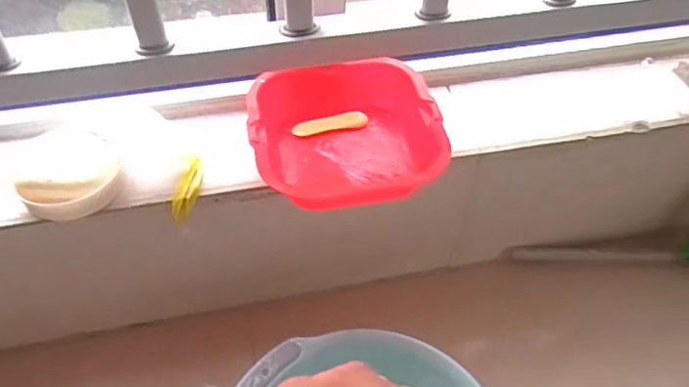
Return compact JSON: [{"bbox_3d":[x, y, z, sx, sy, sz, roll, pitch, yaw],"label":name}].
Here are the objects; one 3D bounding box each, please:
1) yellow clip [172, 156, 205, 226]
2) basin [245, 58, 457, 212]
[{"bbox_3d":[-0.154,-0.004,0.583,0.020,0.020,0.066,10,65,8],"label":"yellow clip"},{"bbox_3d":[0.000,-0.062,0.603,0.185,0.061,0.187,-5,50,-5],"label":"basin"}]

